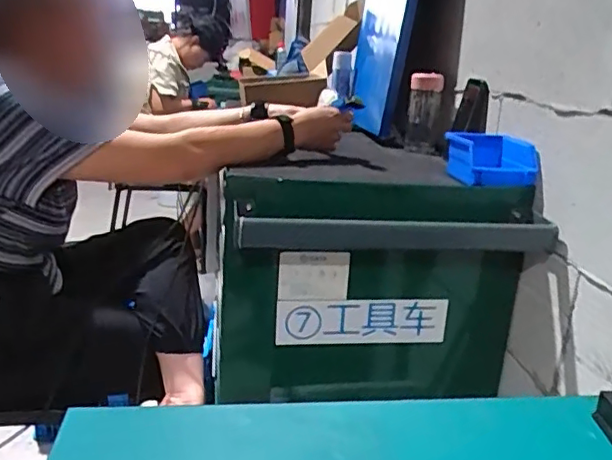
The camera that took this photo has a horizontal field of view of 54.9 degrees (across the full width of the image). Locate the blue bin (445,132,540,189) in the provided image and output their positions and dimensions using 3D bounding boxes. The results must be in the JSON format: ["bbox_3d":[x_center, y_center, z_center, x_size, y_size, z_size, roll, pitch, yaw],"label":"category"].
[{"bbox_3d":[0.292,-0.117,0.959,0.125,0.063,0.153,4,17,1],"label":"blue bin"}]

